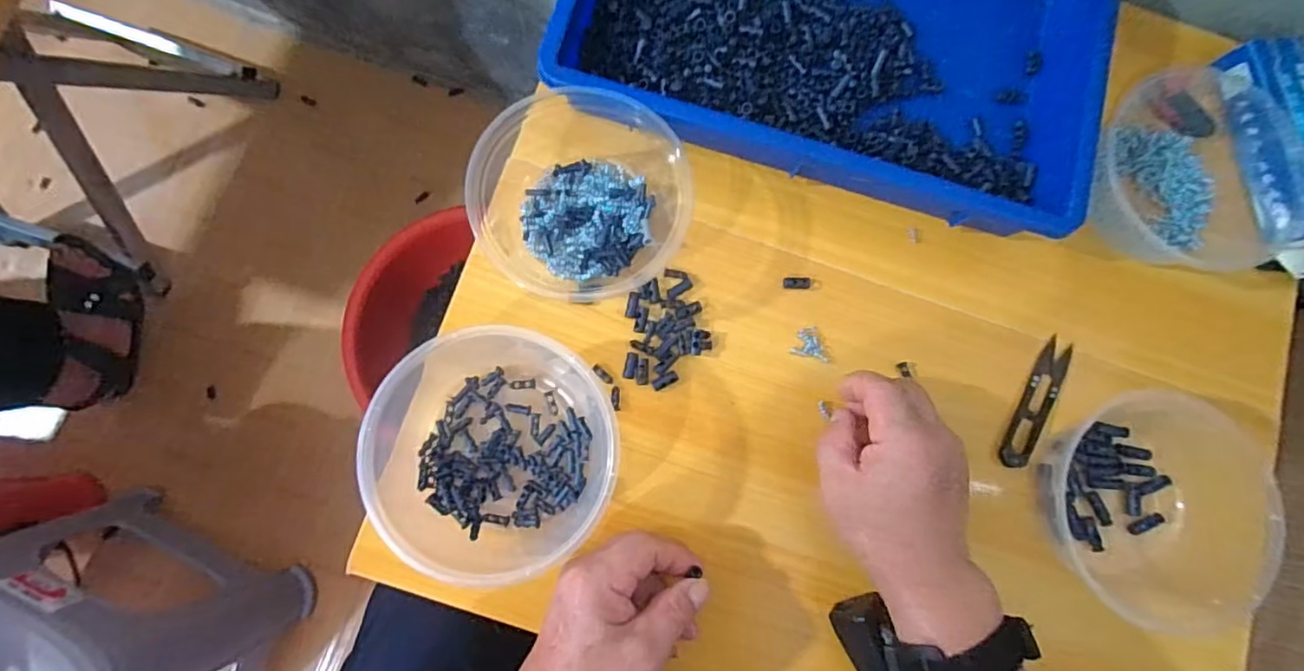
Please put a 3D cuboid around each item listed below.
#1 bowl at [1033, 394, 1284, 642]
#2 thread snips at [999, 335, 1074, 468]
[{"bbox_3d":[0.333,0.110,0.392,0.151,0.054,0.147,23,84,-2],"label":"bowl"},{"bbox_3d":[0.273,0.047,0.417,0.023,0.012,0.100,29,81,0],"label":"thread snips"}]

